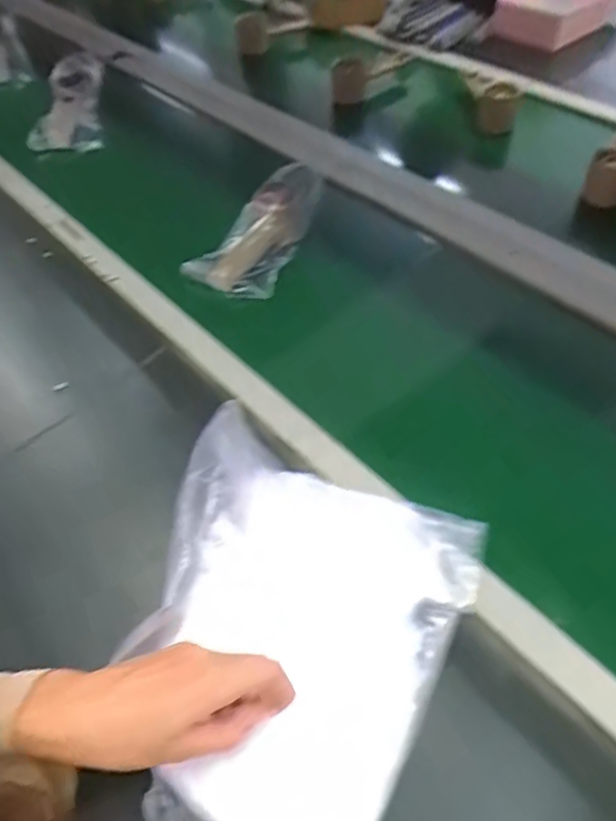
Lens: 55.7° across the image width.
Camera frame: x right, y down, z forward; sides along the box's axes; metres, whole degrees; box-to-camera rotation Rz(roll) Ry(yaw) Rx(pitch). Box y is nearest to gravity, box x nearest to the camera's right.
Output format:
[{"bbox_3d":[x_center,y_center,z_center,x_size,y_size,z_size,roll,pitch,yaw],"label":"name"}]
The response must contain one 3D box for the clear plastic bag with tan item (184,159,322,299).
[{"bbox_3d":[-0.047,-0.226,0.710,0.095,0.050,0.219,25,70,22],"label":"clear plastic bag with tan item"}]

